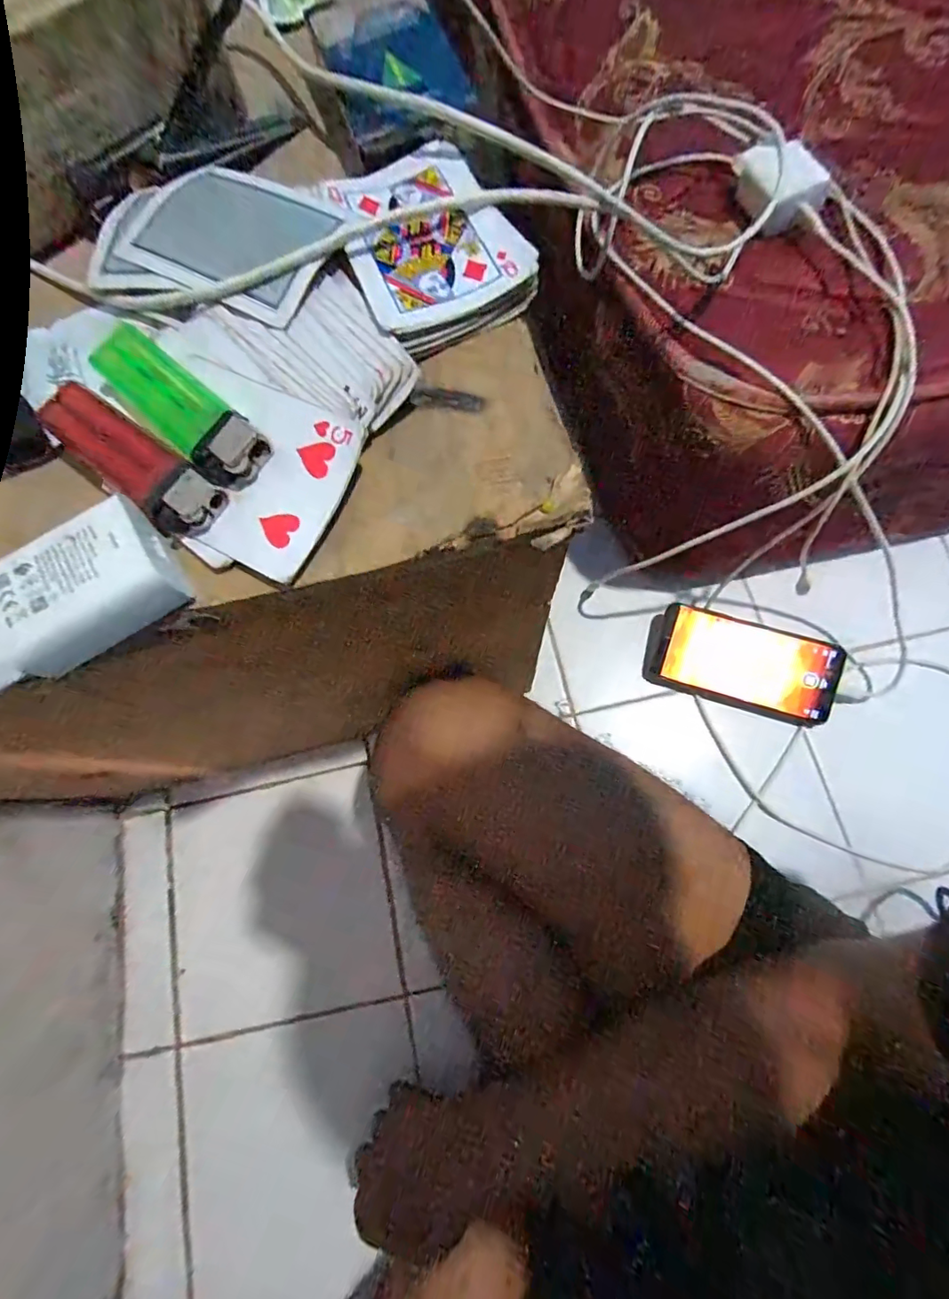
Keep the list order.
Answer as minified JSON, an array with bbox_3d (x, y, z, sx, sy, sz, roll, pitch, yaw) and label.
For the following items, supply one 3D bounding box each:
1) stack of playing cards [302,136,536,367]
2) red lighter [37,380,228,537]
[{"bbox_3d":[-0.020,-0.165,0.210,0.062,0.011,0.094,-26,74,-4],"label":"stack of playing cards"},{"bbox_3d":[-0.123,-0.068,0.188,0.075,0.014,0.023,39,79,13],"label":"red lighter"}]

